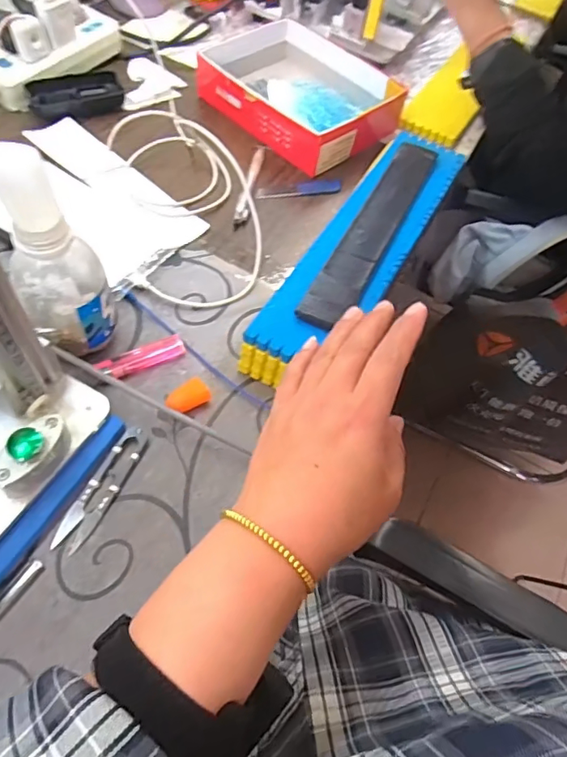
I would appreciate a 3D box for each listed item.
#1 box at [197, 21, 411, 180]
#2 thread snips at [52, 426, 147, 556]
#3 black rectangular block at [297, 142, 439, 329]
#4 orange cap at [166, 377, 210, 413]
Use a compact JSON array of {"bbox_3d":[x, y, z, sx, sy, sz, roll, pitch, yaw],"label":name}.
[{"bbox_3d":[0.011,-0.370,0.650,0.175,0.049,0.252,-39,66,-23],"label":"box"},{"bbox_3d":[-0.135,0.081,0.386,0.022,0.007,0.102,24,60,13],"label":"thread snips"},{"bbox_3d":[0.091,-0.152,0.496,0.044,0.017,0.291,23,60,12],"label":"black rectangular block"},{"bbox_3d":[-0.080,0.016,0.429,0.036,0.013,0.021,-32,64,-19],"label":"orange cap"}]

